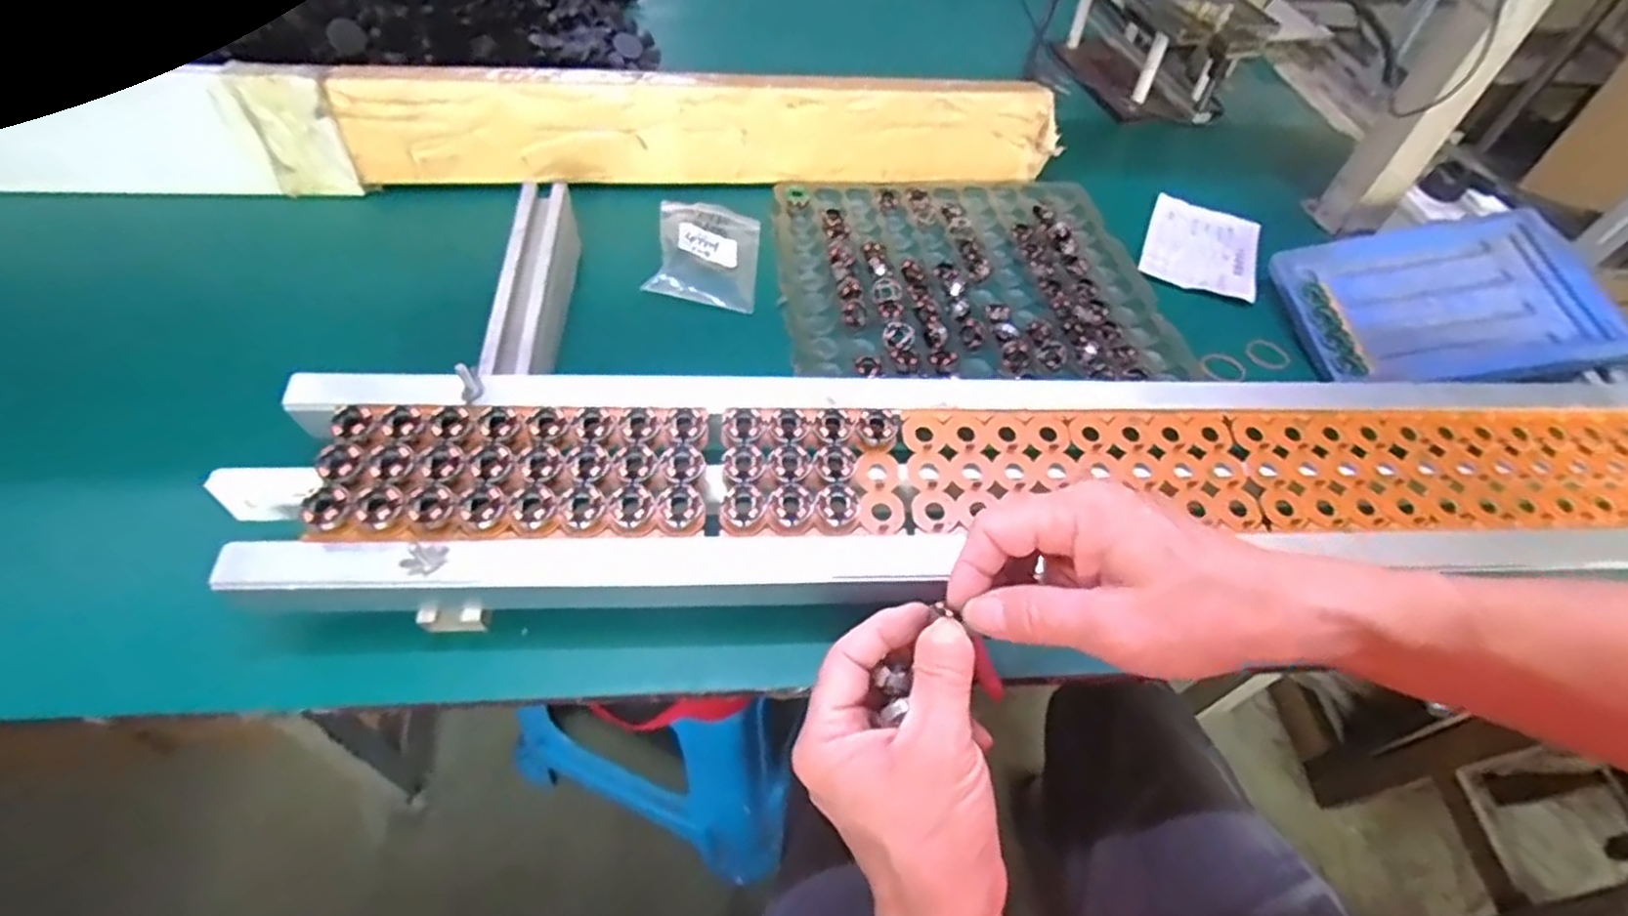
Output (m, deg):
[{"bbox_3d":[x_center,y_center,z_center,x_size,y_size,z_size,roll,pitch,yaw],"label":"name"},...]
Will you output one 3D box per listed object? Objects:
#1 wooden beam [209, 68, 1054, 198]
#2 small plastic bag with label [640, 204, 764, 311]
[{"bbox_3d":[-0.118,-0.305,0.668,0.715,0.086,0.060,-2,52,-7],"label":"wooden beam"},{"bbox_3d":[-0.092,-0.179,0.620,0.085,0.015,0.124,4,52,-2],"label":"small plastic bag with label"}]

